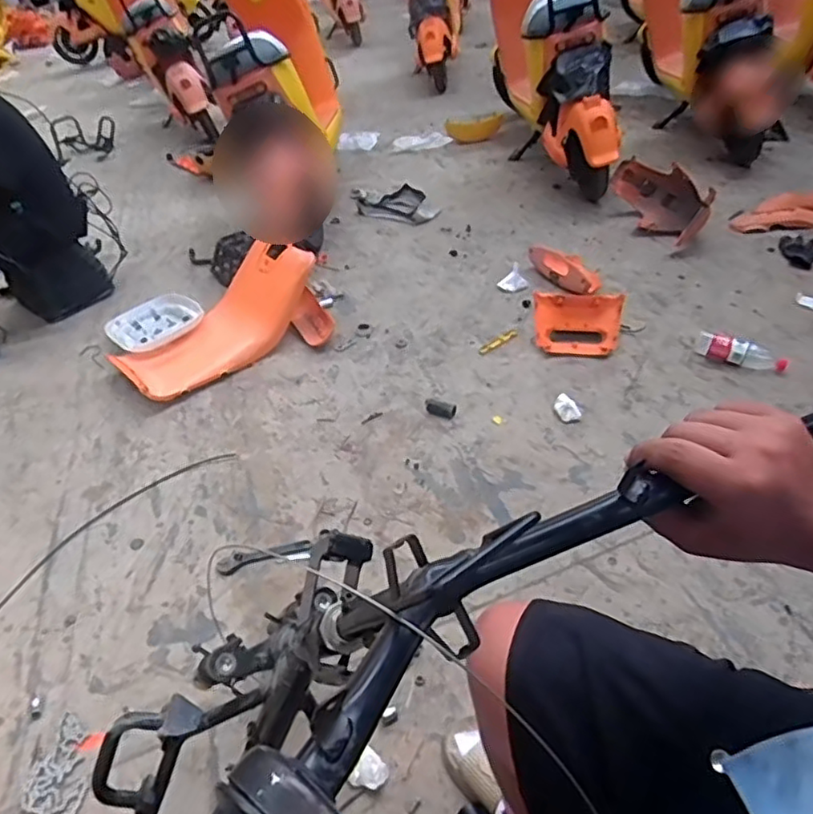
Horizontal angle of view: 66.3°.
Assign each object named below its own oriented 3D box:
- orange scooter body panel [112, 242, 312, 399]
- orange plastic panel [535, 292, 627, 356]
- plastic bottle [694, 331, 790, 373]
[{"bbox_3d":[-0.531,-0.245,1.842,0.234,0.159,0.618,31,66,35],"label":"orange scooter body panel"},{"bbox_3d":[0.478,-0.230,1.752,0.238,0.053,0.178,7,78,17],"label":"orange plastic panel"},{"bbox_3d":[0.871,-0.142,1.624,0.222,0.073,0.064,20,47,27],"label":"plastic bottle"}]

